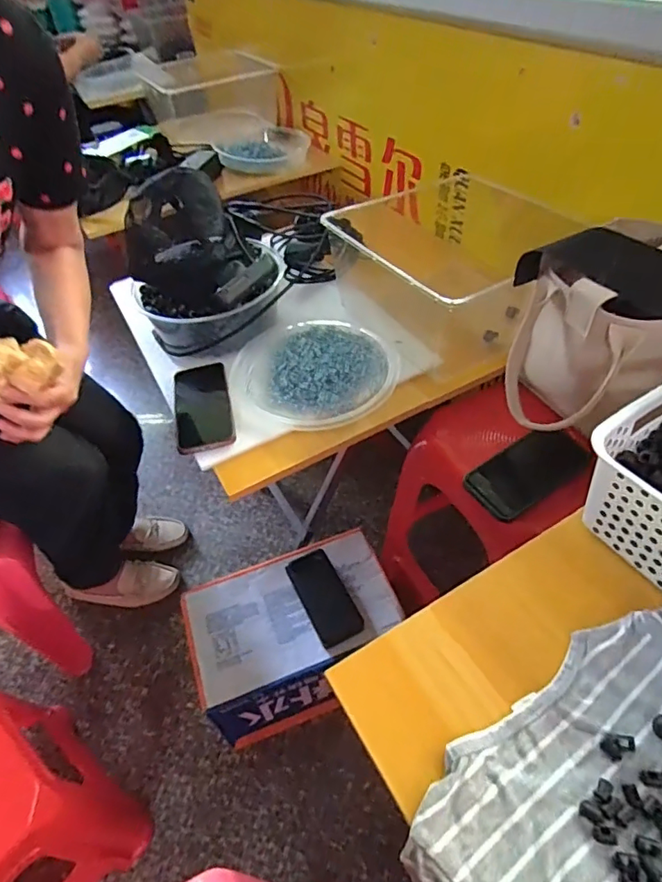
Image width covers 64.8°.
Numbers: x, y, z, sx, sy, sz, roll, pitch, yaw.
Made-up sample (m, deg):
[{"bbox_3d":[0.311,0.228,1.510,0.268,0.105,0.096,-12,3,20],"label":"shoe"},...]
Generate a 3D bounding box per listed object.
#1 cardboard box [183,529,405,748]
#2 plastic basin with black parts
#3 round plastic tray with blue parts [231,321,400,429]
[{"bbox_3d":[-0.057,0.339,0.913,0.328,0.206,0.211,-19,49,-12],"label":"cardboard box"},{"bbox_3d":[-0.188,-0.258,0.776,0.201,0.192,0.213,-3,48,3],"label":"plastic basin with black parts"},{"bbox_3d":[-0.019,-0.114,0.743,0.224,0.024,0.209,-3,48,3],"label":"round plastic tray with blue parts"}]

